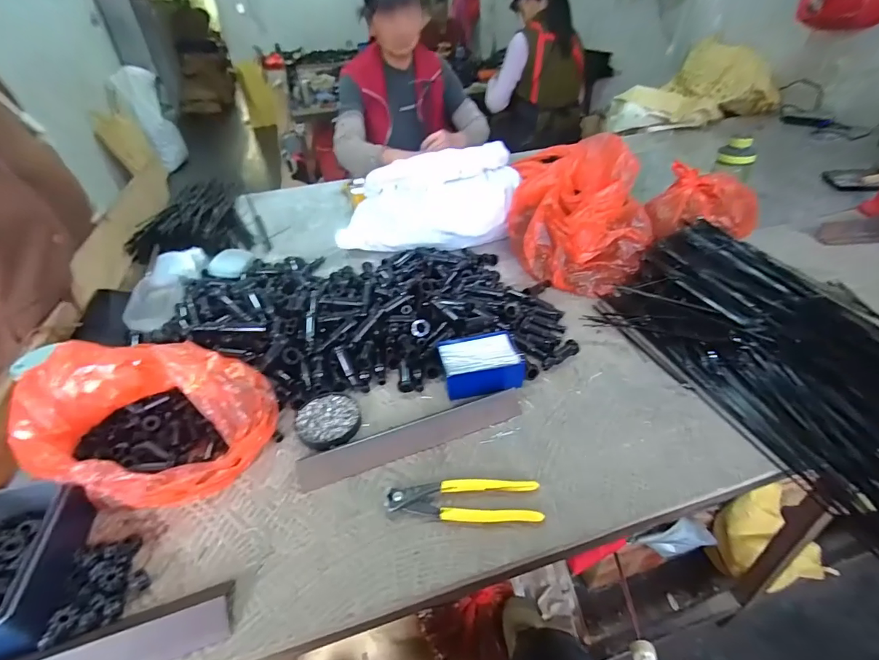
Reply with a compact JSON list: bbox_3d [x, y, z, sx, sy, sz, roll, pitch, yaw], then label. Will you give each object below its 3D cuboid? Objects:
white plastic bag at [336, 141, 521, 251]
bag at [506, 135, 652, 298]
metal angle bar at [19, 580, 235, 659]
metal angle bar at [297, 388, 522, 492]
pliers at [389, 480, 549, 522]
[{"bbox_3d":[-0.024,-0.281,0.911,0.371,0.172,0.167,0,37,5],"label":"white plastic bag"},{"bbox_3d":[0.278,-0.213,0.798,0.234,0.187,0.229,-12,38,-12],"label":"bag"},{"bbox_3d":[-0.302,0.274,0.353,0.240,0.029,0.043,-15,38,-15],"label":"metal angle bar"},{"bbox_3d":[-0.029,0.132,0.538,0.290,0.025,0.040,-16,39,-16],"label":"metal angle bar"},{"bbox_3d":[0.026,0.182,0.456,0.160,0.015,0.044,-3,37,1],"label":"pliers"}]

